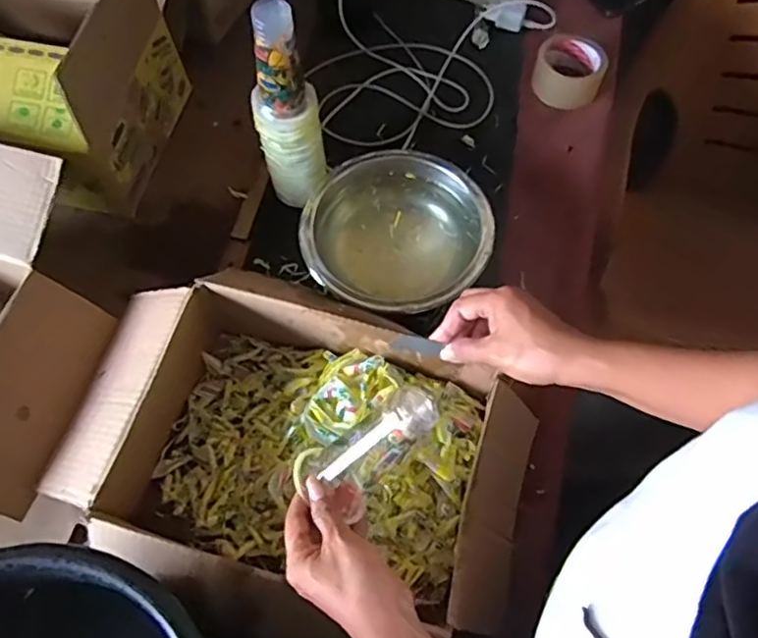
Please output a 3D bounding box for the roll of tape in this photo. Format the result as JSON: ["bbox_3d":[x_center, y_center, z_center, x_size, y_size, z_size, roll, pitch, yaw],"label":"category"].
[{"bbox_3d":[0.278,-0.366,0.908,0.098,0.051,0.102,0,65,0],"label":"roll of tape"}]

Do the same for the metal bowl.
[{"bbox_3d":[0.023,-0.097,0.765,0.219,0.085,0.204,0,65,0],"label":"metal bowl"}]

